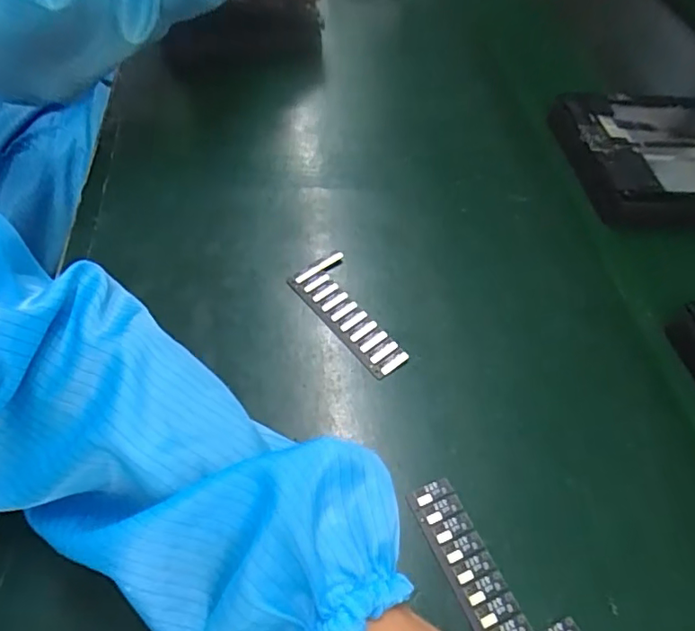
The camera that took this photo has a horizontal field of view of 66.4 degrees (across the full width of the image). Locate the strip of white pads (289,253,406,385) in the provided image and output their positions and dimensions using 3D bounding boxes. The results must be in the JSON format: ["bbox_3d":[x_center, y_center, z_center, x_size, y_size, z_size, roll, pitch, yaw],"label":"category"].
[{"bbox_3d":[0.004,-0.003,0.349,0.040,0.004,0.098,-30,59,-22],"label":"strip of white pads"}]

